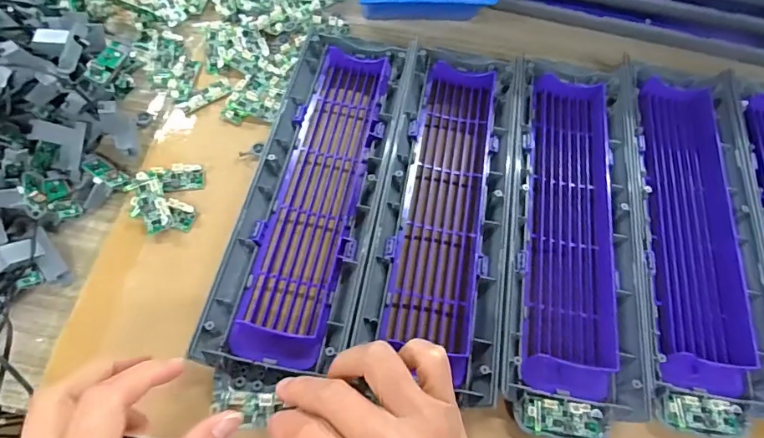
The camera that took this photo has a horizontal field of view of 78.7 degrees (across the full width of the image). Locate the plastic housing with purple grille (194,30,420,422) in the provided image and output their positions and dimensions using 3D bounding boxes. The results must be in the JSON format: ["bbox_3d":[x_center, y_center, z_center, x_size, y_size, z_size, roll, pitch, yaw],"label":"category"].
[{"bbox_3d":[-0.043,-0.022,0.321,0.087,0.028,0.291,12,62,2],"label":"plastic housing with purple grille"}]

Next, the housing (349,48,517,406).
[{"bbox_3d":[0.047,-0.022,0.330,0.086,0.026,0.263,9,63,1],"label":"housing"}]

